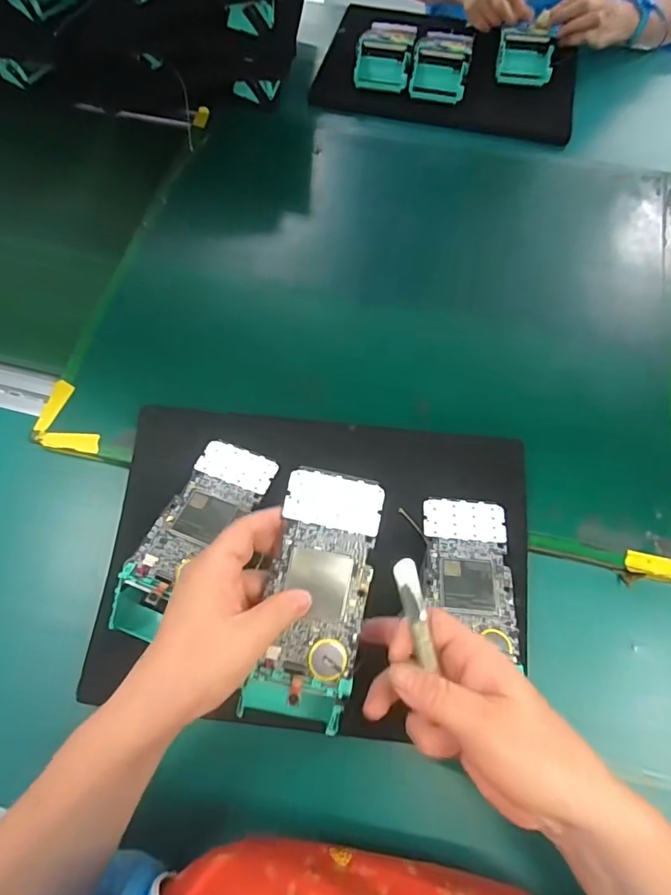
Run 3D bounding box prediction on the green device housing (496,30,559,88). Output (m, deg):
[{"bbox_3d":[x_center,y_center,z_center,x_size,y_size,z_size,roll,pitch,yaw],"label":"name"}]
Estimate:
[{"bbox_3d":[0.255,-0.524,0.654,0.070,0.033,0.051,8,68,3],"label":"green device housing"}]

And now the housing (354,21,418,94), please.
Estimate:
[{"bbox_3d":[0.064,-0.520,0.649,0.075,0.045,0.063,11,68,4],"label":"housing"}]

